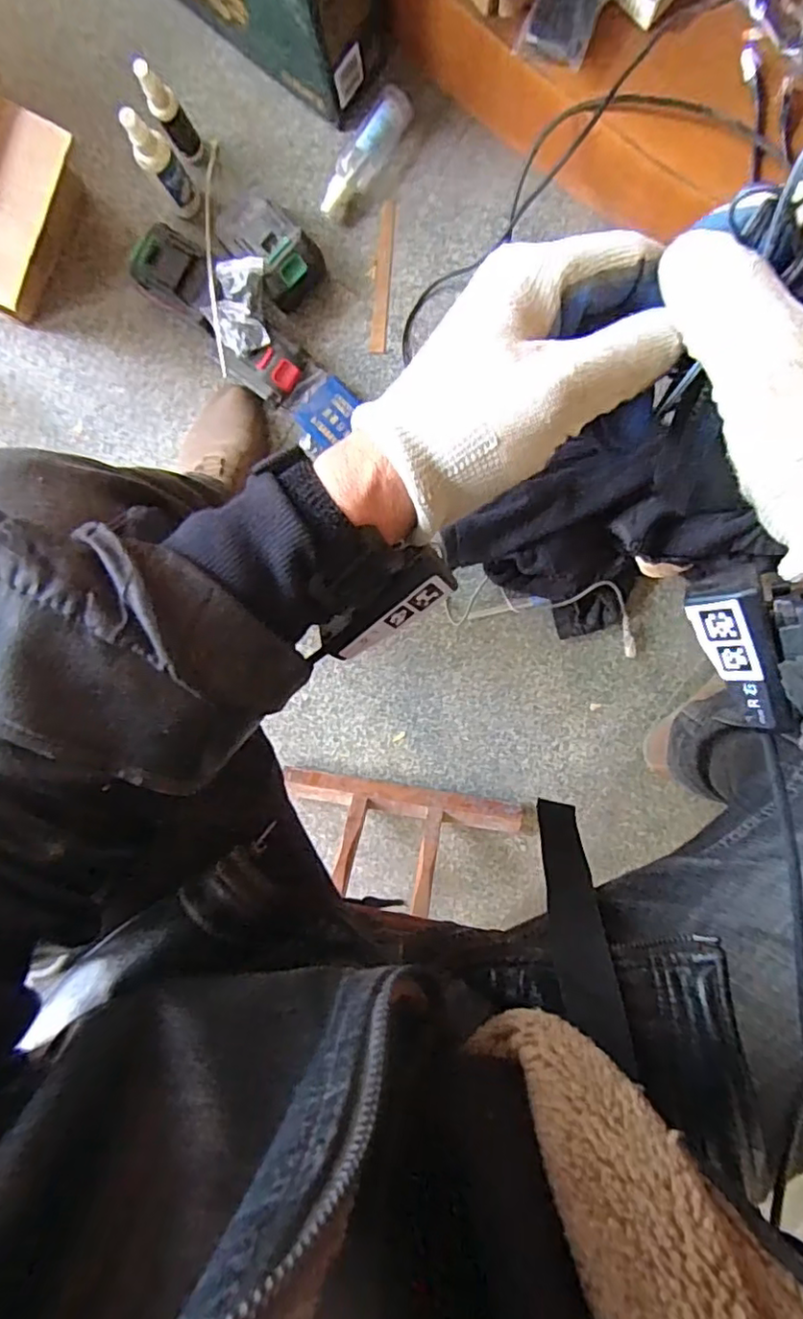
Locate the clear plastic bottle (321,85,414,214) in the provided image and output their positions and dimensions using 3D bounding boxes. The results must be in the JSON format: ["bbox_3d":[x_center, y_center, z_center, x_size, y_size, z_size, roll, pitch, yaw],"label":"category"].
[{"bbox_3d":[-0.042,-0.554,0.673,0.040,0.034,0.141,39,97,-1],"label":"clear plastic bottle"}]

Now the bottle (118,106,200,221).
[{"bbox_3d":[-0.249,-0.516,0.639,0.037,0.125,0.036,0,96,4],"label":"bottle"}]

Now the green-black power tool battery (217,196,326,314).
[{"bbox_3d":[-0.144,-0.454,0.677,0.075,0.063,0.108,-41,92,7],"label":"green-black power tool battery"}]

